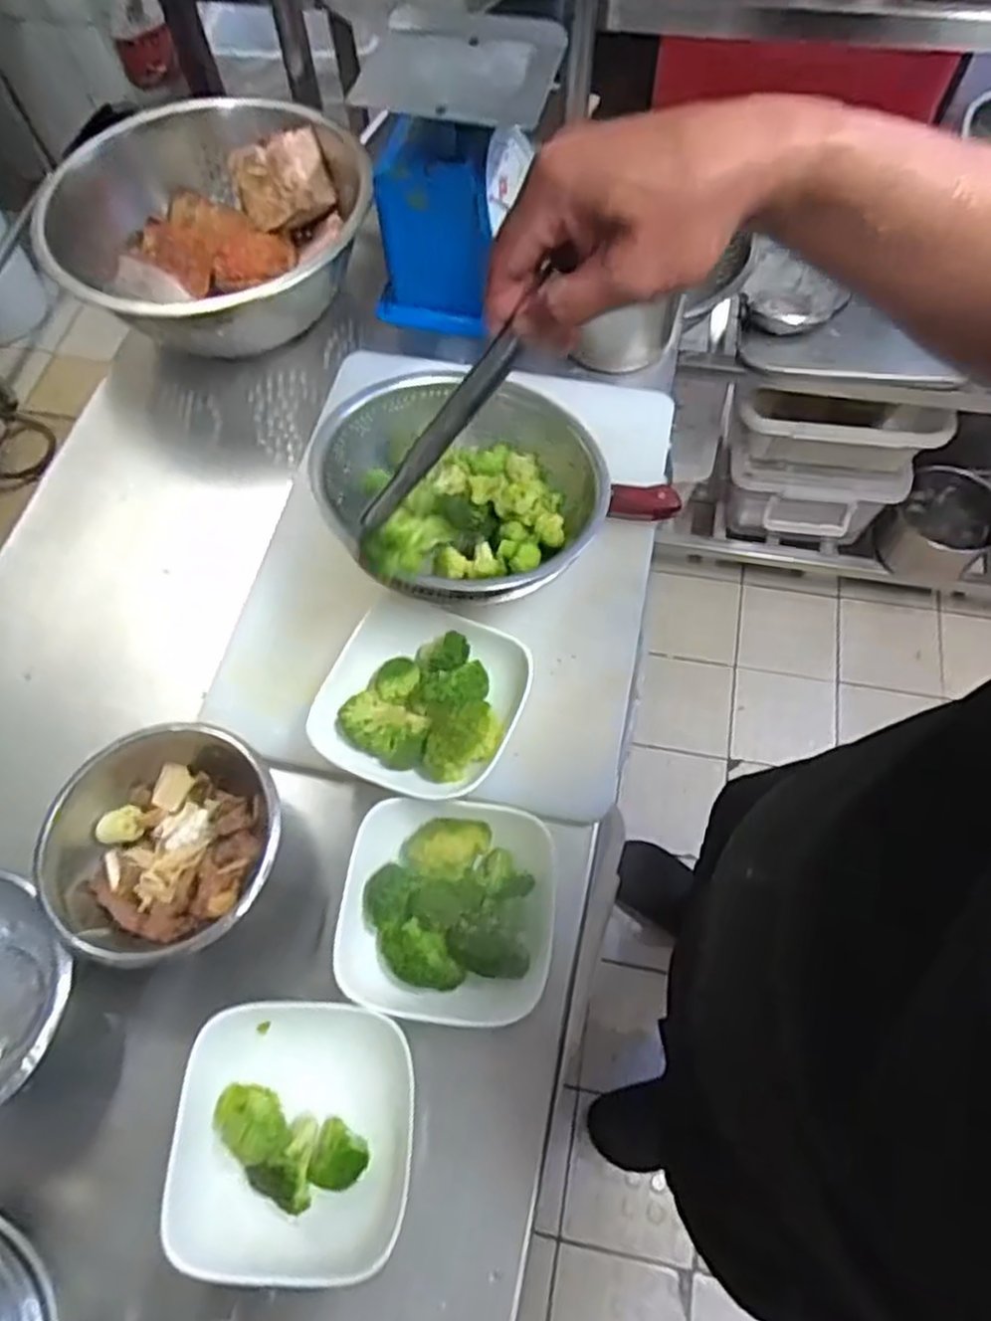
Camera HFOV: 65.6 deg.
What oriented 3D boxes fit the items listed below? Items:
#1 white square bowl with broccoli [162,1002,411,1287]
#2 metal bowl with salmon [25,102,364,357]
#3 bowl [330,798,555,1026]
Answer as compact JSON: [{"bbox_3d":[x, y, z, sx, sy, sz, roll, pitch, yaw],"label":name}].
[{"bbox_3d":[-0.129,0.301,0.492,0.141,0.046,0.145,1,65,3],"label":"white square bowl with broccoli"},{"bbox_3d":[-0.284,-0.438,0.786,0.293,0.103,0.304,-5,65,0],"label":"metal bowl with salmon"},{"bbox_3d":[-0.035,0.177,0.556,0.150,0.041,0.148,3,65,4],"label":"bowl"}]

